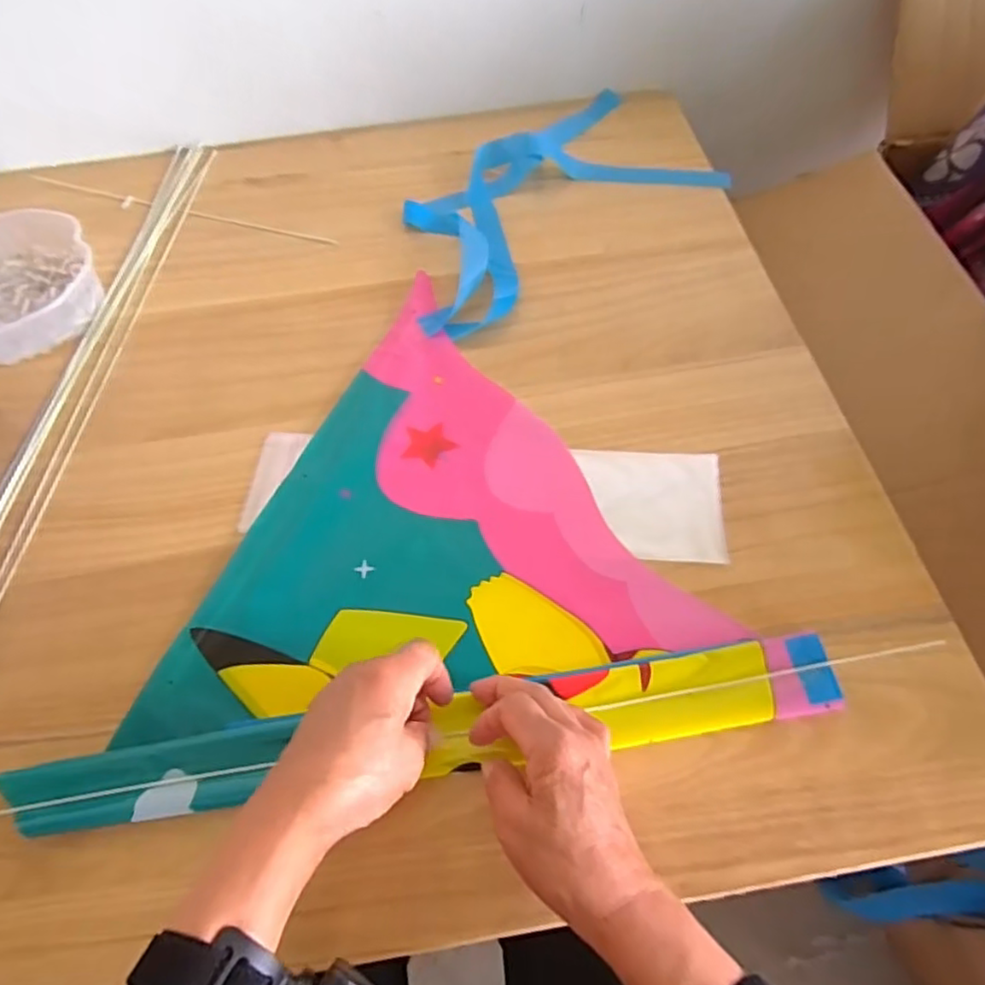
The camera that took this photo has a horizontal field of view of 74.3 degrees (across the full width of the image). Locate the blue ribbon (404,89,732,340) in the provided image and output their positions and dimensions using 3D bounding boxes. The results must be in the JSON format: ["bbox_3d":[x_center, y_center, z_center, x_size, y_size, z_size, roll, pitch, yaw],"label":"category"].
[{"bbox_3d":[0.047,-0.295,0.640,0.366,0.028,0.197,-35,64,-17],"label":"blue ribbon"}]

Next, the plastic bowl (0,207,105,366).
[{"bbox_3d":[-0.444,-0.189,0.594,0.150,0.042,0.146,-1,60,2],"label":"plastic bowl"}]

